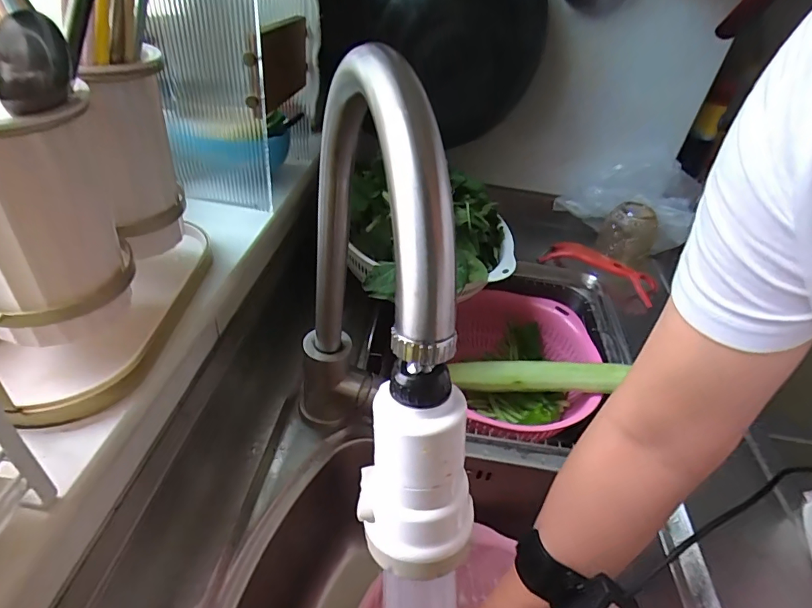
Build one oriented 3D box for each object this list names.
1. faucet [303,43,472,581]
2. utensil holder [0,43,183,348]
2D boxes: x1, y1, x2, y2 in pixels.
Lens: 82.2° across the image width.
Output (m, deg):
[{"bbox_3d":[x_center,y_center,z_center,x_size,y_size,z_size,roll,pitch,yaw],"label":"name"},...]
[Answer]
[{"bbox_3d":[-0.023,0.018,0.289,0.062,0.297,0.259,-2,38,-13],"label":"faucet"},{"bbox_3d":[-0.193,-0.065,0.275,0.073,0.147,0.156,3,37,-7],"label":"utensil holder"}]

